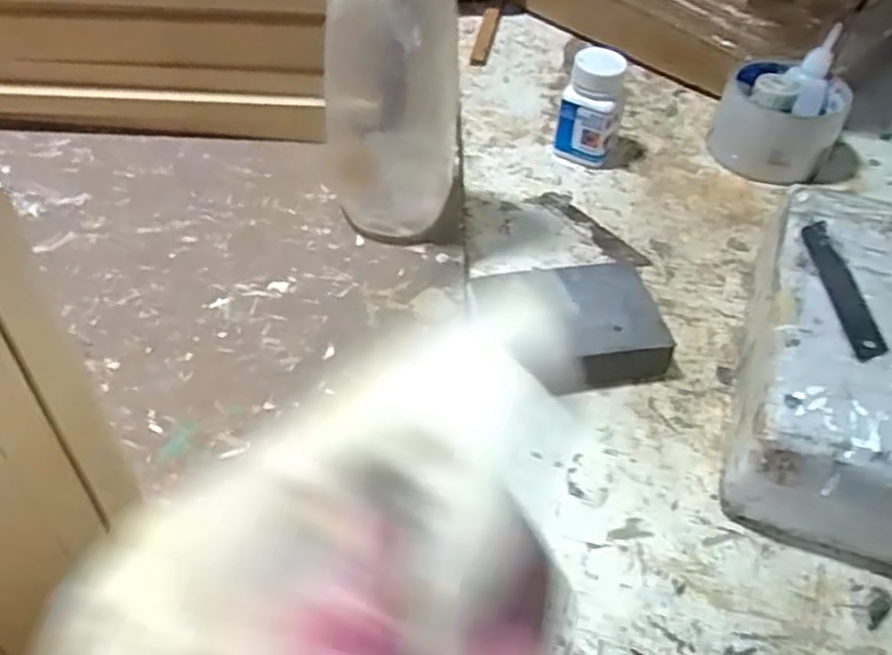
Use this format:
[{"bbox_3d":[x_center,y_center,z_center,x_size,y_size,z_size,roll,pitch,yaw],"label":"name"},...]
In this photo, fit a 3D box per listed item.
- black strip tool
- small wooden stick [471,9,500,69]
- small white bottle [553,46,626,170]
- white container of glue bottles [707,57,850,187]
[{"bbox_3d":[0.196,-0.021,0.388,0.016,0.005,0.098,3,48,-1],"label":"black strip tool"},{"bbox_3d":[0.034,-0.255,0.688,0.014,0.009,0.095,9,48,5],"label":"small wooden stick"},{"bbox_3d":[0.101,-0.152,0.551,0.039,0.075,0.034,14,49,9],"label":"small white bottle"},{"bbox_3d":[0.242,-0.148,0.566,0.087,0.056,0.079,26,52,19],"label":"white container of glue bottles"}]

